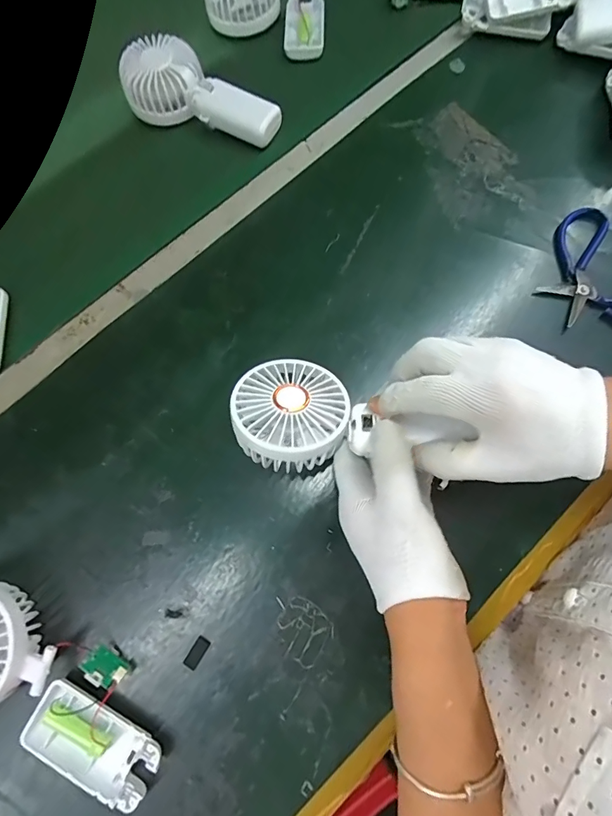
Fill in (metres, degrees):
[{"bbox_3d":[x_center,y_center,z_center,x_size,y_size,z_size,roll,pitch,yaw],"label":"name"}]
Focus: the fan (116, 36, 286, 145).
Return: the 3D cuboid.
[{"bbox_3d":[-0.112,-0.332,0.437,0.175,0.035,0.078,30,78,9],"label":"fan"}]

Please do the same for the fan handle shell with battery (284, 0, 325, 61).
[{"bbox_3d":[-0.002,-0.445,0.479,0.046,0.016,0.086,1,75,2],"label":"fan handle shell with battery"}]

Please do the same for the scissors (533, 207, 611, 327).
[{"bbox_3d":[0.266,-0.113,0.374,0.095,0.010,0.138,-29,76,-6],"label":"scissors"}]

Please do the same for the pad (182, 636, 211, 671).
[{"bbox_3d":[-0.082,0.184,0.310,0.011,0.004,0.022,30,78,9],"label":"pad"}]

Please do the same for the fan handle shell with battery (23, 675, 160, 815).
[{"bbox_3d":[-0.150,0.235,0.290,0.096,0.020,0.045,25,77,8],"label":"fan handle shell with battery"}]

